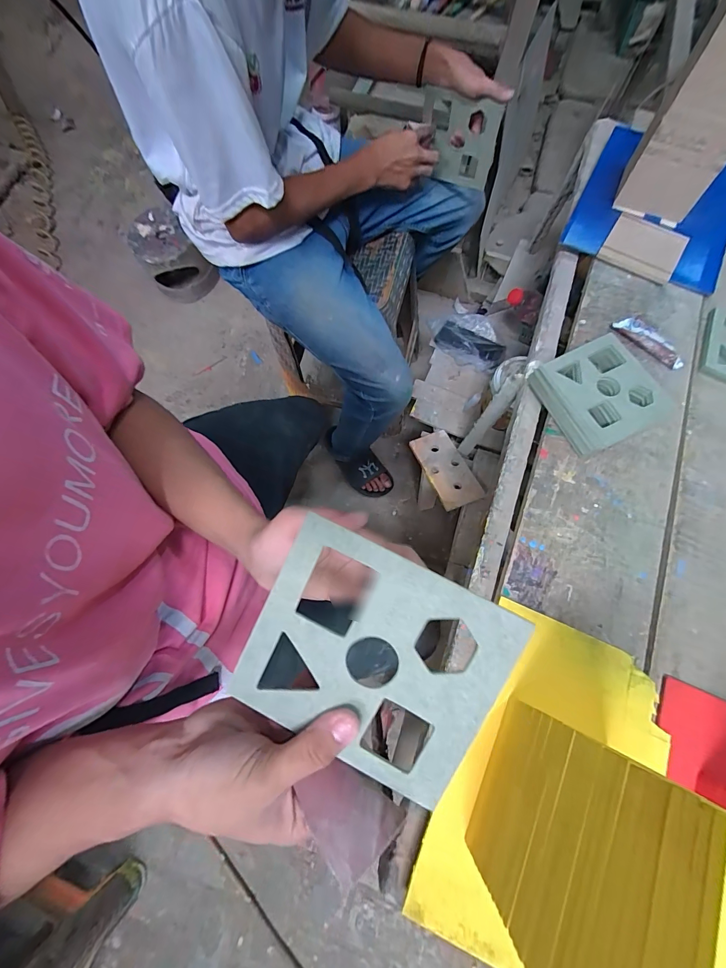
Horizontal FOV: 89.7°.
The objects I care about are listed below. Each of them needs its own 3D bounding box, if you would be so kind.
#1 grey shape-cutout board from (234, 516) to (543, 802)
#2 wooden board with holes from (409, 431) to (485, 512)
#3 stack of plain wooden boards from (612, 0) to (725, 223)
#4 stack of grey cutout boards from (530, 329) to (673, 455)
[{"bbox_3d":[0.004,0.099,0.203,0.133,0.004,0.119,26,96,5],"label":"grey shape-cutout board"},{"bbox_3d":[0.183,-0.037,0.808,0.089,0.016,0.189,-23,62,-5],"label":"wooden board with holes"},{"bbox_3d":[0.498,-0.540,0.529,0.120,0.268,0.110,23,74,6],"label":"stack of plain wooden boards"},{"bbox_3d":[0.325,-0.124,0.502,0.138,0.039,0.141,-21,75,-7],"label":"stack of grey cutout boards"}]

